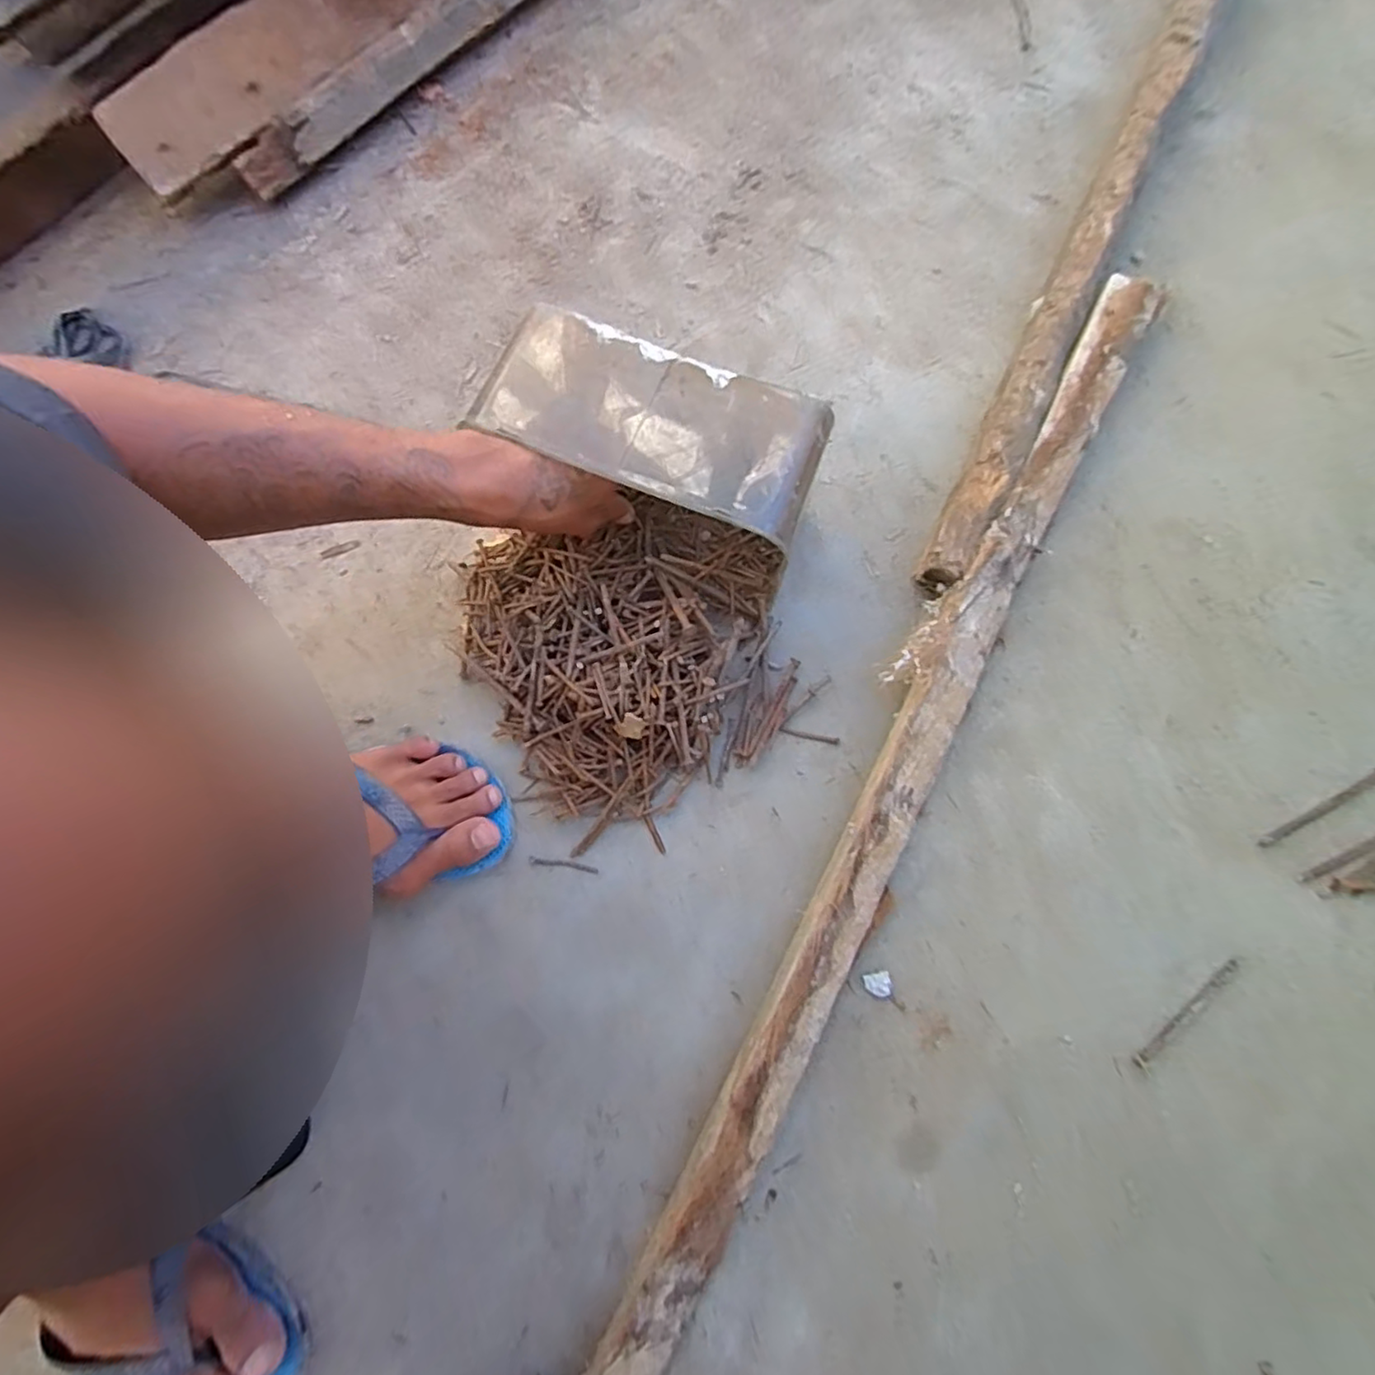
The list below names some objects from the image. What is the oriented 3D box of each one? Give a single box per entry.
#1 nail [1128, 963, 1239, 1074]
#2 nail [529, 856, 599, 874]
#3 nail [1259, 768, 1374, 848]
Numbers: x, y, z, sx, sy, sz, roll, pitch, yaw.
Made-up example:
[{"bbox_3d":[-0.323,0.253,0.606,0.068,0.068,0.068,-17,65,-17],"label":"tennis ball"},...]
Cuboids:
[{"bbox_3d":[0.320,0.209,0.410,0.094,0.004,0.010,-41,80,-6],"label":"nail"},{"bbox_3d":[-0.087,0.124,0.448,0.049,0.004,0.006,7,79,3],"label":"nail"},{"bbox_3d":[0.430,0.080,0.431,0.102,0.004,0.009,-28,79,-4],"label":"nail"}]

